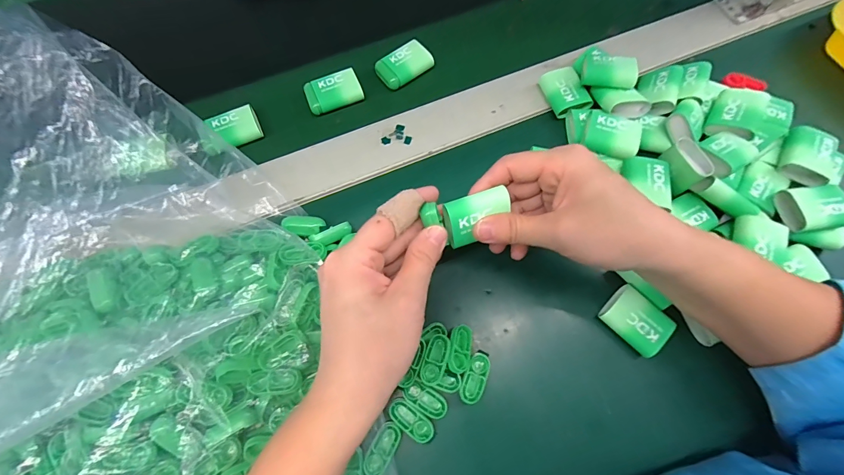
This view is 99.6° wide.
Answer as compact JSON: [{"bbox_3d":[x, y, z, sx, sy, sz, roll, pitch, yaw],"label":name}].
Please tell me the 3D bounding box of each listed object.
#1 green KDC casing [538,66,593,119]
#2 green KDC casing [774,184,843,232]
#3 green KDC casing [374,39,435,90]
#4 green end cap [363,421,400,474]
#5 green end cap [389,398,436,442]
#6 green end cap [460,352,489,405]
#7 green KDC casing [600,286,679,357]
[{"bbox_3d":[0.131,-0.133,0.329,0.032,0.021,0.042,-18,72,-7],"label":"green KDC casing"},{"bbox_3d":[0.305,-0.023,0.277,0.040,0.020,0.035,-7,71,-3],"label":"green KDC casing"},{"bbox_3d":[-0.017,-0.168,0.345,0.052,0.012,0.034,-37,75,-13],"label":"green KDC casing"},{"bbox_3d":[-0.027,0.141,0.237,0.015,0.004,0.034,27,72,8],"label":"green end cap"},{"bbox_3d":[-0.007,0.125,0.243,0.035,0.004,0.015,38,74,12],"label":"green end cap"},{"bbox_3d":[0.038,0.099,0.251,0.016,0.004,0.034,19,71,6],"label":"green end cap"},{"bbox_3d":[0.159,0.061,0.265,0.034,0.018,0.044,-41,76,-14],"label":"green KDC casing"}]

